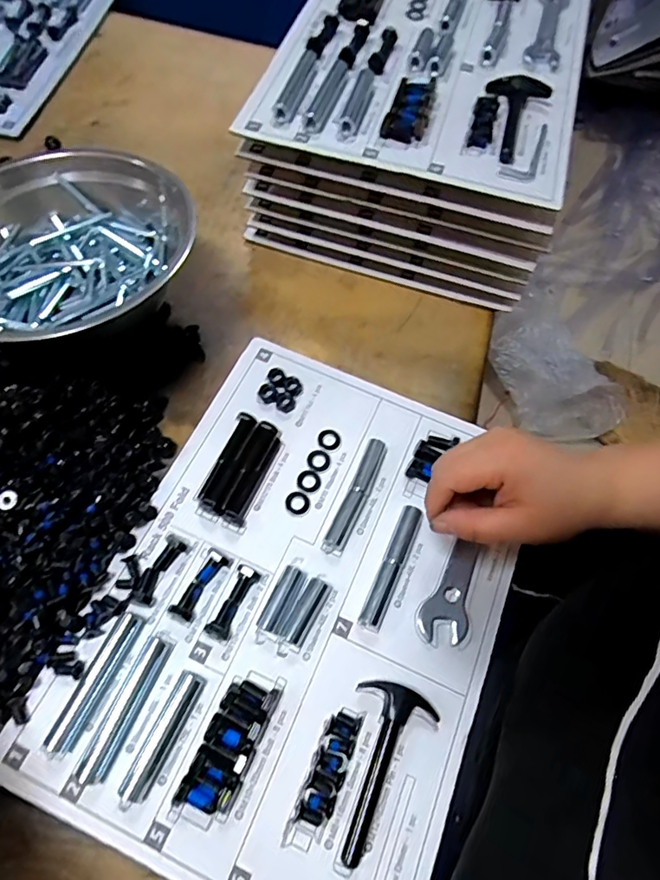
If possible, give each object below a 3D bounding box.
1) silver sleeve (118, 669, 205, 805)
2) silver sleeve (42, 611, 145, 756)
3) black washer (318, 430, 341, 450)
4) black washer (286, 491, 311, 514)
[{"bbox_3d":[-0.108,0.190,0.330,0.018,0.010,0.076,24,65,8],"label":"silver sleeve"},{"bbox_3d":[-0.157,0.158,0.339,0.017,0.012,0.088,23,64,8],"label":"silver sleeve"},{"bbox_3d":[0.000,-0.001,0.433,0.019,0.004,0.018,1,64,-3],"label":"black washer"},{"bbox_3d":[-0.026,0.049,0.407,0.019,0.004,0.017,29,65,11],"label":"black washer"}]

